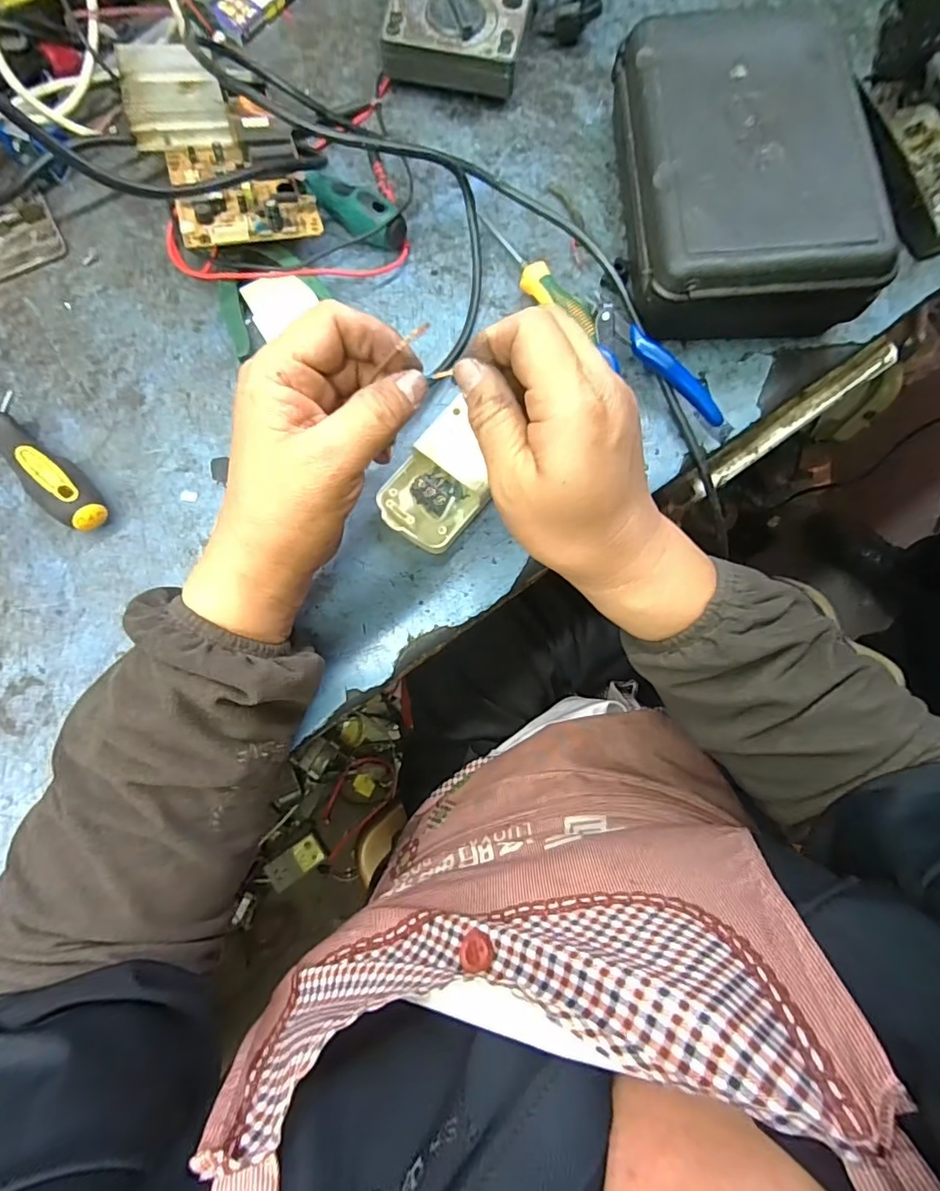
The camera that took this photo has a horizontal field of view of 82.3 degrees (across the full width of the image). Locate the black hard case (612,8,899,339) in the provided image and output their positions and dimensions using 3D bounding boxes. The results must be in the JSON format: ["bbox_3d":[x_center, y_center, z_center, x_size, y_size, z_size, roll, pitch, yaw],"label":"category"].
[{"bbox_3d":[0.193,-0.303,0.396,0.153,0.078,0.221,-1,78,-2],"label":"black hard case"}]

